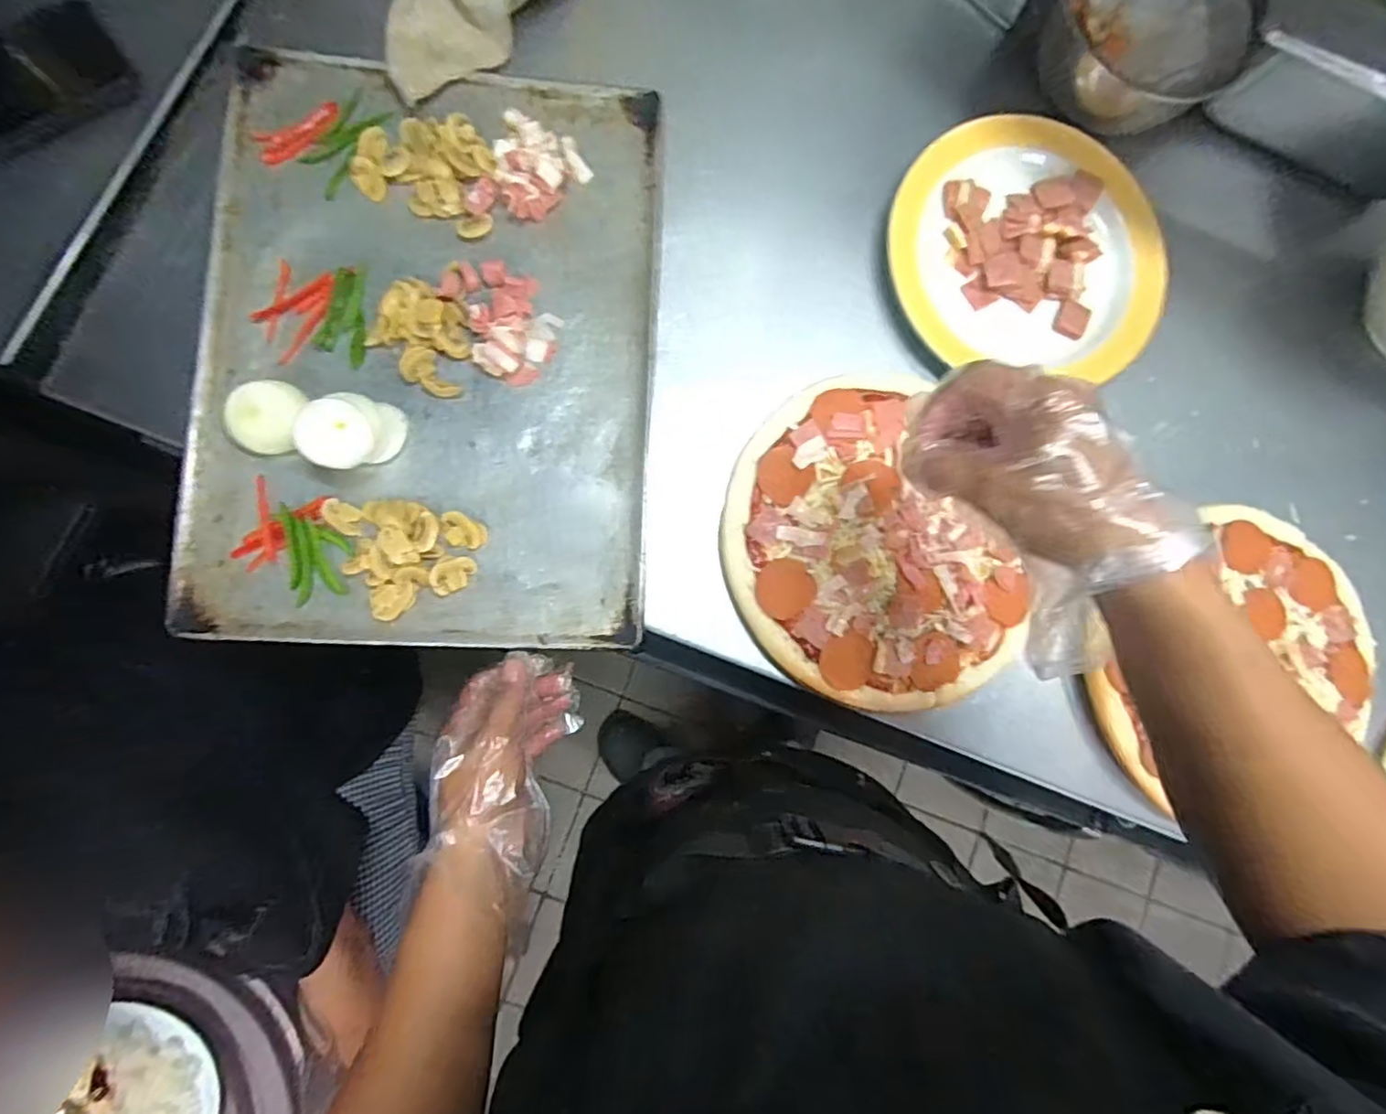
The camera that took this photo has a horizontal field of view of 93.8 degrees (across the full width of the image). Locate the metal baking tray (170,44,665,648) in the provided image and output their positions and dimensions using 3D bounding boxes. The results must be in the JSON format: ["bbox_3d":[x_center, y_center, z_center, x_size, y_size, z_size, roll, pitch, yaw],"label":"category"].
[{"bbox_3d":[-0.192,-0.158,0.480,0.321,0.032,0.433,3,84,-5],"label":"metal baking tray"}]

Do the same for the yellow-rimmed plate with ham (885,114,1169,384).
[{"bbox_3d":[0.277,-0.261,0.545,0.230,0.030,0.200,5,83,-7],"label":"yellow-rimmed plate with ham"}]

